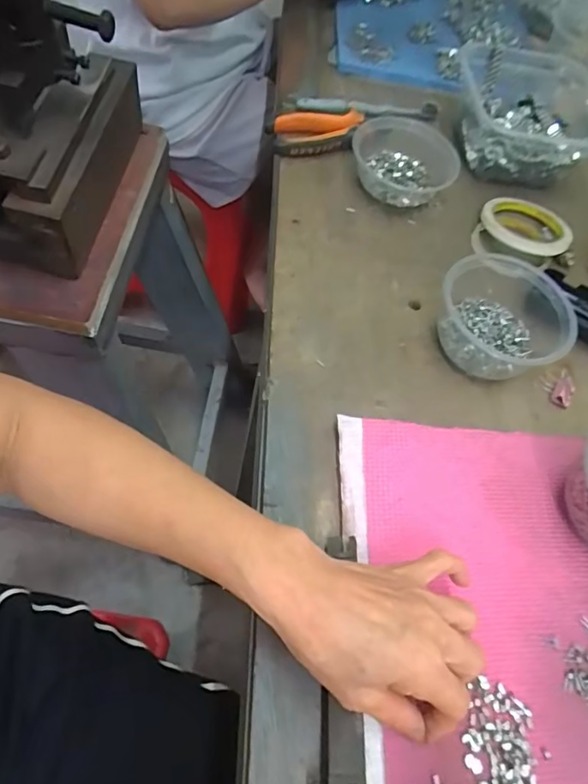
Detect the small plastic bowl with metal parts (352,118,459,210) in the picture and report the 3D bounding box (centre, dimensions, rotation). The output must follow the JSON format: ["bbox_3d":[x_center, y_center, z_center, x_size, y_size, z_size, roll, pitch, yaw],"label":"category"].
[{"bbox_3d":[0.124,-0.259,0.554,0.111,0.048,0.114,5,61,-8],"label":"small plastic bowl with metal parts"}]

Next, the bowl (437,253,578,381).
[{"bbox_3d":[0.201,-0.073,0.458,0.133,0.051,0.114,-26,68,-22],"label":"bowl"}]

